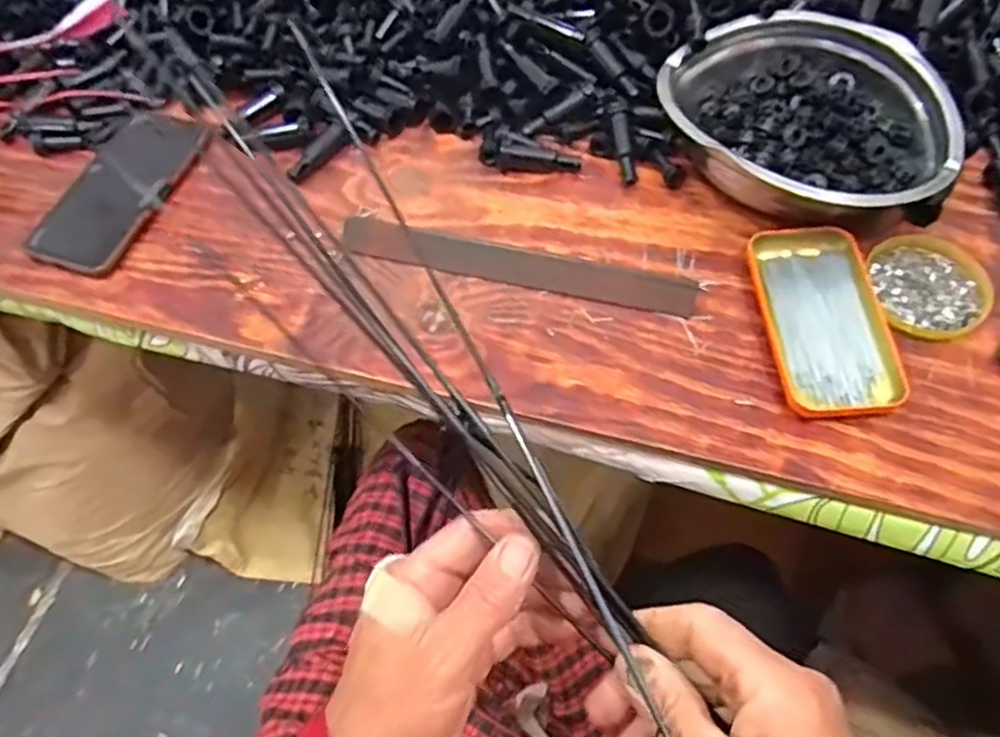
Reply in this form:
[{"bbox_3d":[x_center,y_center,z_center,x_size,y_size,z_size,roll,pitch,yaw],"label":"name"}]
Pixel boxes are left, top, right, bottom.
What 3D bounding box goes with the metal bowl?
[{"bbox_3d":[0.237,-0.202,0.563,0.204,0.069,0.204,-1,60,2],"label":"metal bowl"}]

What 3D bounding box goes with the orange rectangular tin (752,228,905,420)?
[{"bbox_3d":[0.220,-0.034,0.486,0.072,0.021,0.144,-3,60,1],"label":"orange rectangular tin"}]

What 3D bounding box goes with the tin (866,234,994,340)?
[{"bbox_3d":[0.303,-0.061,0.505,0.076,0.010,0.088,4,61,5],"label":"tin"}]

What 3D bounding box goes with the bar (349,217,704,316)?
[{"bbox_3d":[0.012,-0.080,0.529,0.259,0.010,0.038,11,62,8],"label":"bar"}]

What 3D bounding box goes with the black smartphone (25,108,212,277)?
[{"bbox_3d":[-0.304,-0.147,0.571,0.078,0.011,0.158,17,63,11],"label":"black smartphone"}]

